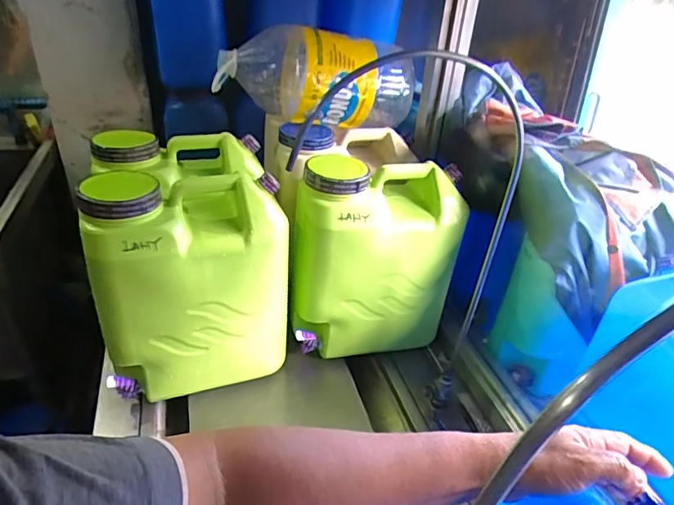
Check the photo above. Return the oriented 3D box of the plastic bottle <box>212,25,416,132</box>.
[{"bbox_3d":[-0.041,-0.385,1.101,0.451,0.212,0.160,2,33,-3],"label":"plastic bottle"}]

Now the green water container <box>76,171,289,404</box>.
[{"bbox_3d":[-0.264,0.067,0.883,0.336,0.393,0.167,-2,33,-10],"label":"green water container"}]

